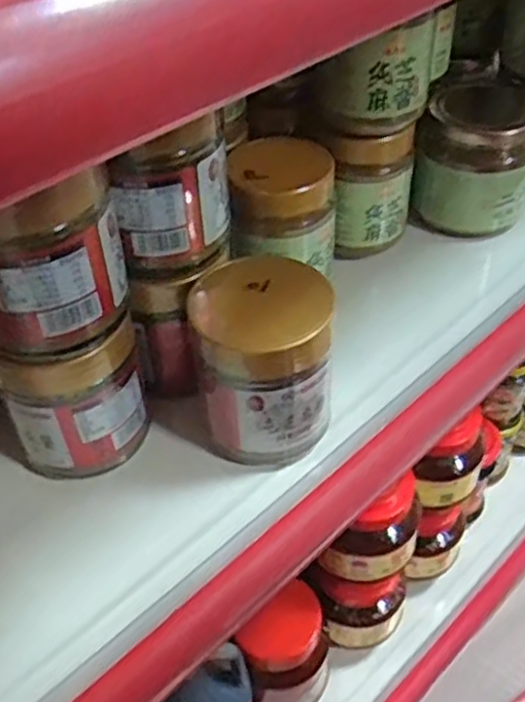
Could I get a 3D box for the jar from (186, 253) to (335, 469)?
[{"bbox_3d":[0.000,0.008,0.406,0.071,0.100,0.072,0,44,0],"label":"jar"}]

